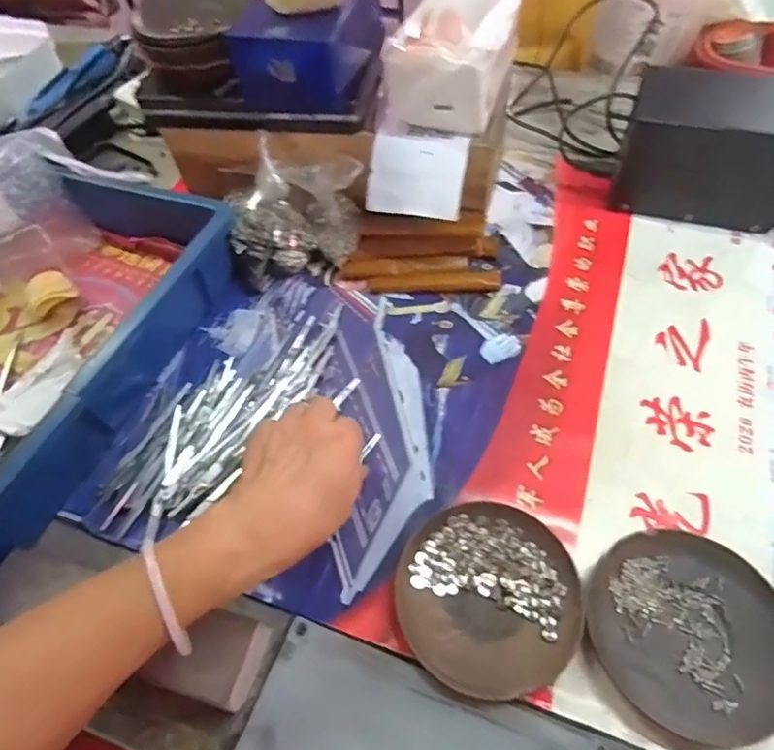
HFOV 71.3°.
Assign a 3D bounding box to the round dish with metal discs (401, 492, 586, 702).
[{"bbox_3d":[0.066,0.140,0.351,0.111,0.013,0.120,-2,55,3],"label":"round dish with metal discs"}]

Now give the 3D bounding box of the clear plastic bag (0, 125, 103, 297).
[{"bbox_3d":[-0.374,-0.164,0.523,0.081,0.101,0.156,36,65,25],"label":"clear plastic bag"}]

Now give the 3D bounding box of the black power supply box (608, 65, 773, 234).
[{"bbox_3d":[0.305,-0.208,0.503,0.162,0.115,0.076,20,60,17],"label":"black power supply box"}]

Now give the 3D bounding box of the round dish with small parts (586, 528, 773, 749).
[{"bbox_3d":[0.183,0.153,0.327,0.112,0.012,0.112,-2,55,3],"label":"round dish with small parts"}]

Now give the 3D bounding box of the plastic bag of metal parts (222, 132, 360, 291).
[{"bbox_3d":[-0.088,-0.155,0.511,0.131,0.094,0.101,-4,55,2],"label":"plastic bag of metal parts"}]

